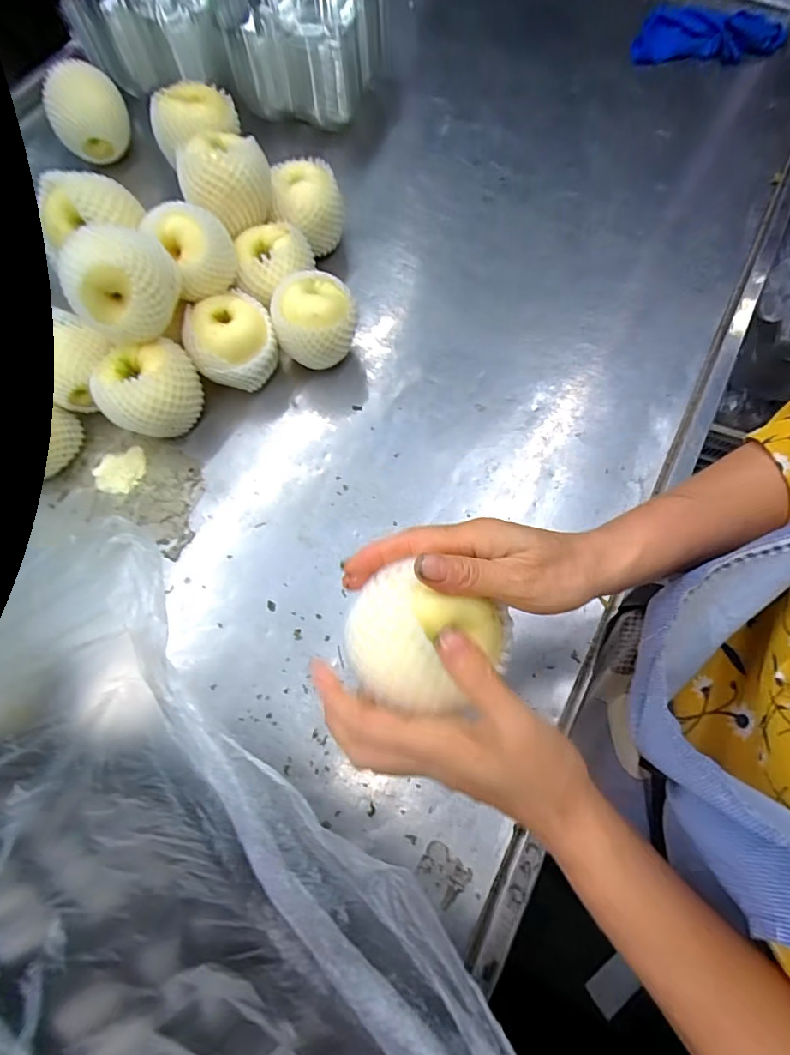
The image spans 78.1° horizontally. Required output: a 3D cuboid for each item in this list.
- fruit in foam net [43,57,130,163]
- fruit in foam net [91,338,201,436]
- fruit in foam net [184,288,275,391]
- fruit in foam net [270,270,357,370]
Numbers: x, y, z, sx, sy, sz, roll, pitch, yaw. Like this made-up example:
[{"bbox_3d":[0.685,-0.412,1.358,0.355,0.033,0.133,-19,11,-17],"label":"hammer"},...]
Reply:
[{"bbox_3d":[-0.434,-0.583,0.698,0.102,0.111,0.082,-24,69,-7],"label":"fruit in foam net"},{"bbox_3d":[-0.256,-0.140,0.522,0.094,0.090,0.086,-10,69,-1],"label":"fruit in foam net"},{"bbox_3d":[-0.178,-0.199,0.547,0.090,0.087,0.083,-1,69,2],"label":"fruit in foam net"},{"bbox_3d":[-0.087,-0.228,0.554,0.090,0.091,0.088,-6,69,0],"label":"fruit in foam net"}]

